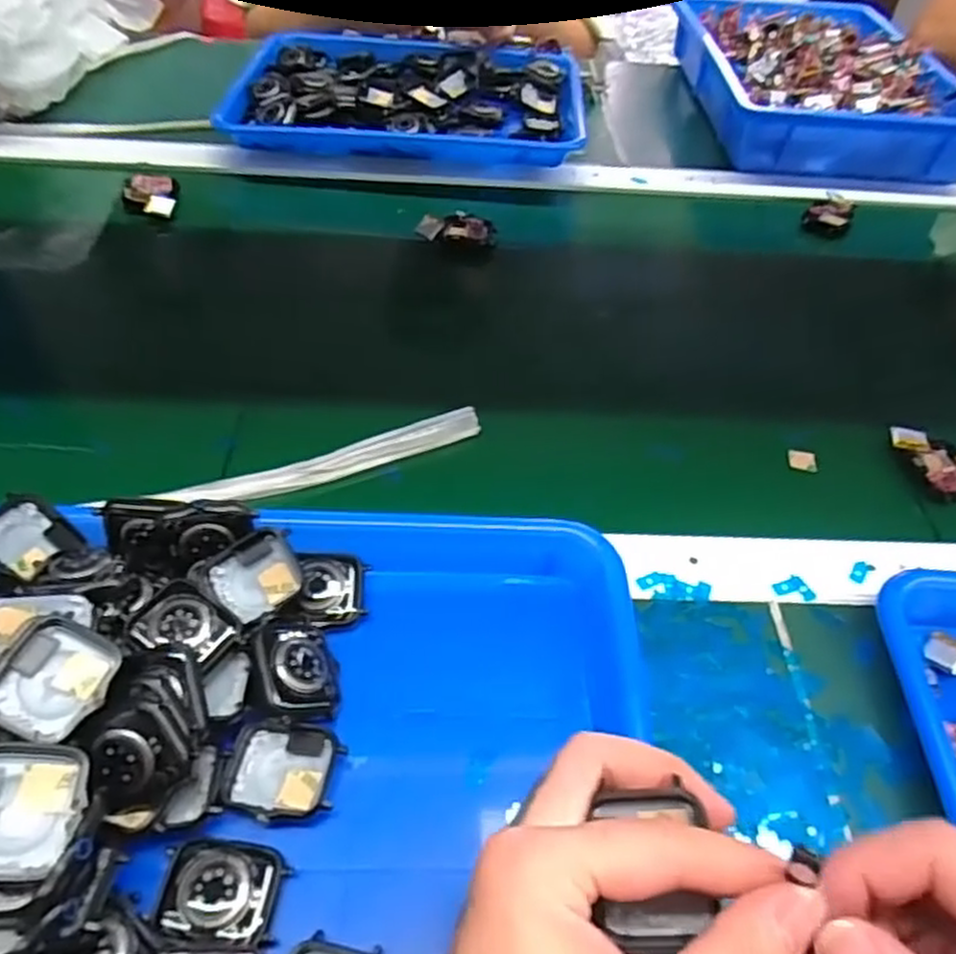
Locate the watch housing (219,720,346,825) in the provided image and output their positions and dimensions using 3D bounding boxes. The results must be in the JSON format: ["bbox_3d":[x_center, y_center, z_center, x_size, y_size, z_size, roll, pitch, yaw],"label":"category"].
[{"bbox_3d":[-0.080,0.122,0.303,0.045,0.010,0.039,11,50,6],"label":"watch housing"}]

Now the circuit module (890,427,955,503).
[{"bbox_3d":[0.283,-0.012,0.451,0.032,0.016,0.056,-19,53,-18],"label":"circuit module"}]

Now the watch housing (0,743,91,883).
[{"bbox_3d":[-0.156,0.114,0.251,0.037,0.010,0.042,12,59,-26],"label":"watch housing"}]

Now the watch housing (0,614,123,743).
[{"bbox_3d":[-0.162,0.076,0.279,0.040,0.007,0.042,31,49,-12],"label":"watch housing"}]

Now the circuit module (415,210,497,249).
[{"bbox_3d":[-0.016,-0.200,0.596,0.063,0.017,0.031,0,50,-2],"label":"circuit module"}]

